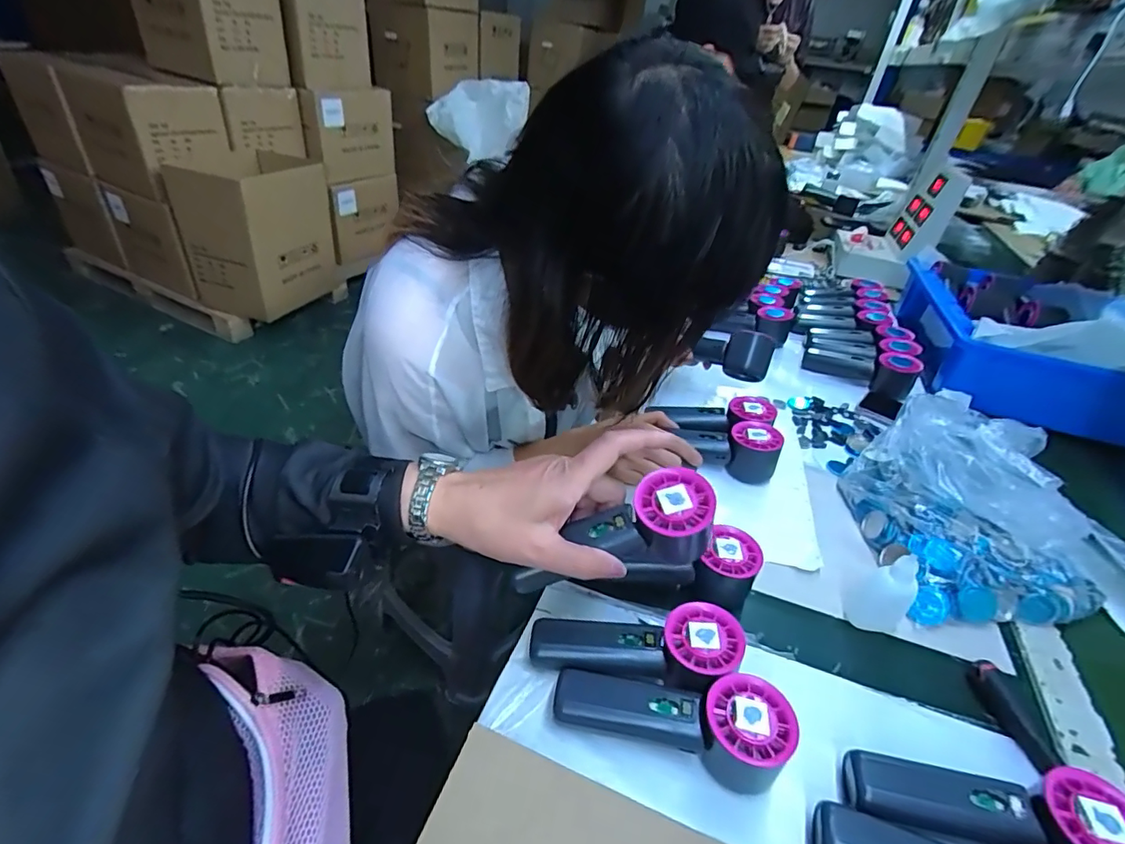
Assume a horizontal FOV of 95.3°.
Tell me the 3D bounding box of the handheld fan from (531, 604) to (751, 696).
[{"bbox_3d":[0.053,0.171,0.391,0.149,0.053,0.058,12,37,6],"label":"handheld fan"}]

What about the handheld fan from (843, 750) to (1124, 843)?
[{"bbox_3d":[0.266,0.242,0.322,0.153,0.051,0.050,14,37,9],"label":"handheld fan"}]

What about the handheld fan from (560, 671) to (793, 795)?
[{"bbox_3d":[0.073,0.200,0.352,0.153,0.050,0.049,13,37,8],"label":"handheld fan"}]

